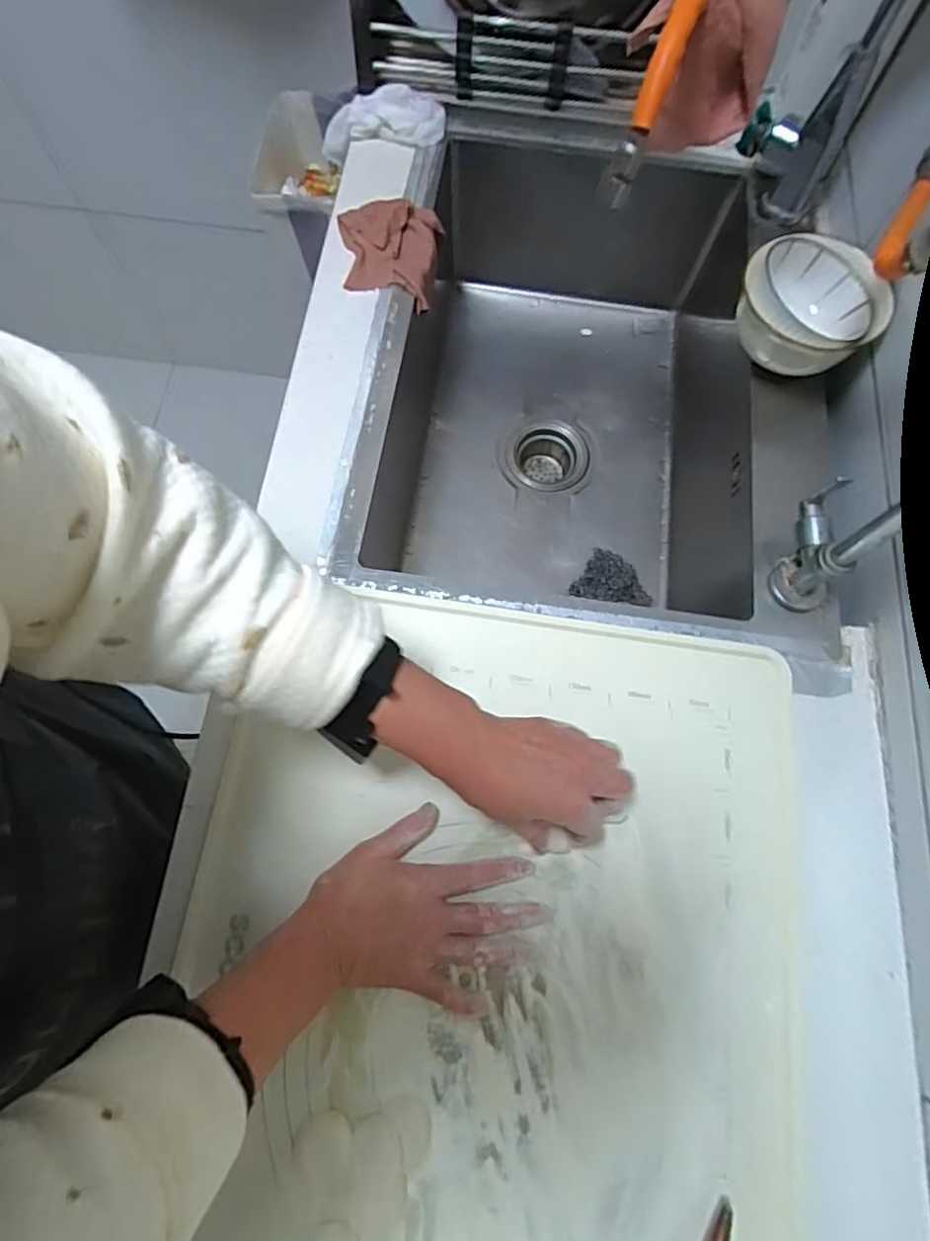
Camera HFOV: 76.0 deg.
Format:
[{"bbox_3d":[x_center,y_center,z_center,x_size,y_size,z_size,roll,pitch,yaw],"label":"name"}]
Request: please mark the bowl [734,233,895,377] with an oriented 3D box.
[{"bbox_3d":[0.321,-0.290,0.566,0.122,0.077,0.122,1,72,-2],"label":"bowl"}]

